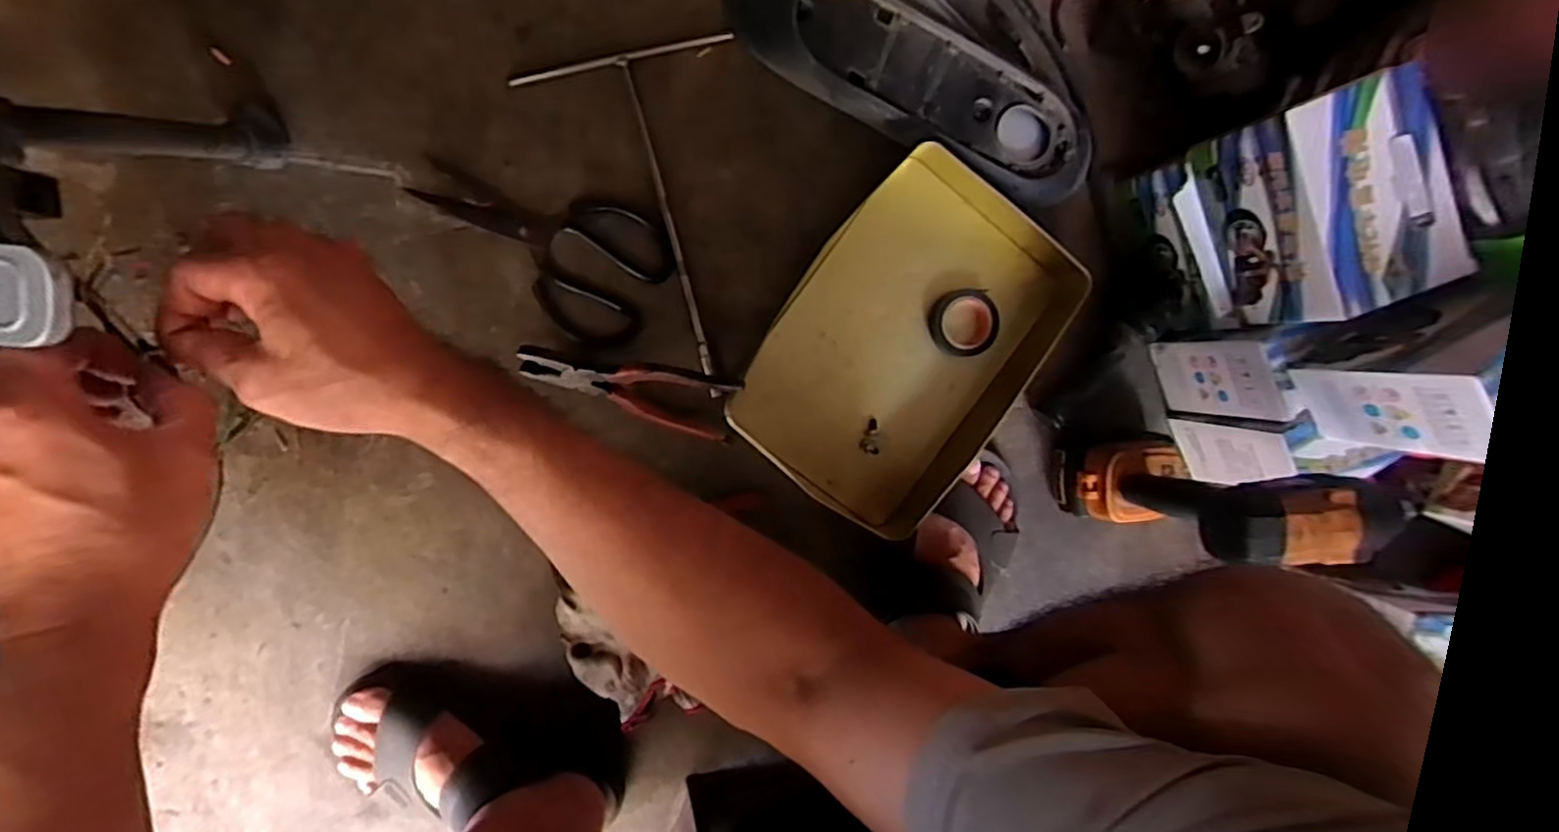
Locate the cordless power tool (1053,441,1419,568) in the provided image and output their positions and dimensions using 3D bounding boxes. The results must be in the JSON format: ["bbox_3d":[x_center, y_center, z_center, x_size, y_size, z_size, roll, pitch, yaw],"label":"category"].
[{"bbox_3d":[0.357,0.070,0.597,0.155,0.238,0.073,6,94,-9],"label":"cordless power tool"}]

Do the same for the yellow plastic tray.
[{"bbox_3d":[0.120,-0.060,0.645,0.226,0.057,0.320,37,89,-10],"label":"yellow plastic tray"}]

